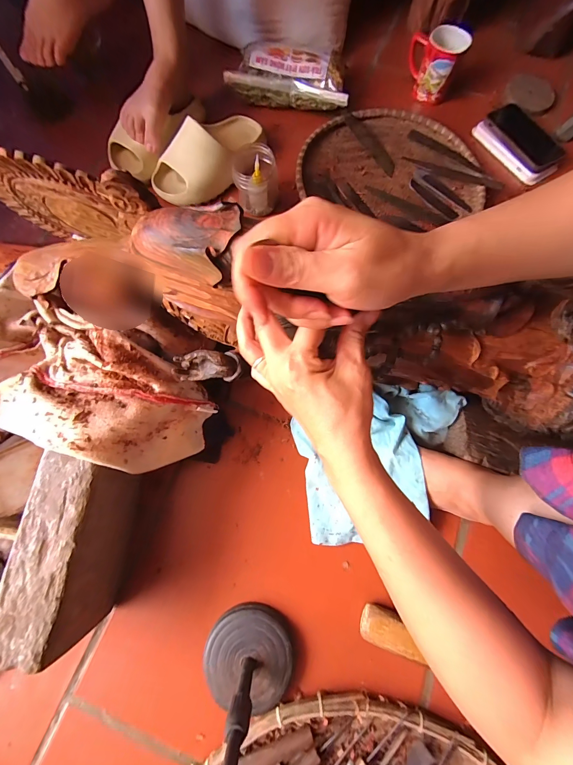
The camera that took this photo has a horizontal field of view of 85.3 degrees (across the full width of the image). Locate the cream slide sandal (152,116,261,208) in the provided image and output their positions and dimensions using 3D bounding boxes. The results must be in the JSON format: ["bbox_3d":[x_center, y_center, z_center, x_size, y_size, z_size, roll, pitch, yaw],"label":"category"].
[{"bbox_3d":[-0.132,-0.411,0.555,0.234,0.082,0.106,-39,78,-11],"label":"cream slide sandal"}]

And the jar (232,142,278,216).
[{"bbox_3d":[-0.054,-0.355,0.536,0.071,0.087,0.074,0,74,-1],"label":"jar"}]

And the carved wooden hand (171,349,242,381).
[{"bbox_3d":[-0.084,-0.018,0.327,0.069,0.027,0.025,3,74,0],"label":"carved wooden hand"}]

